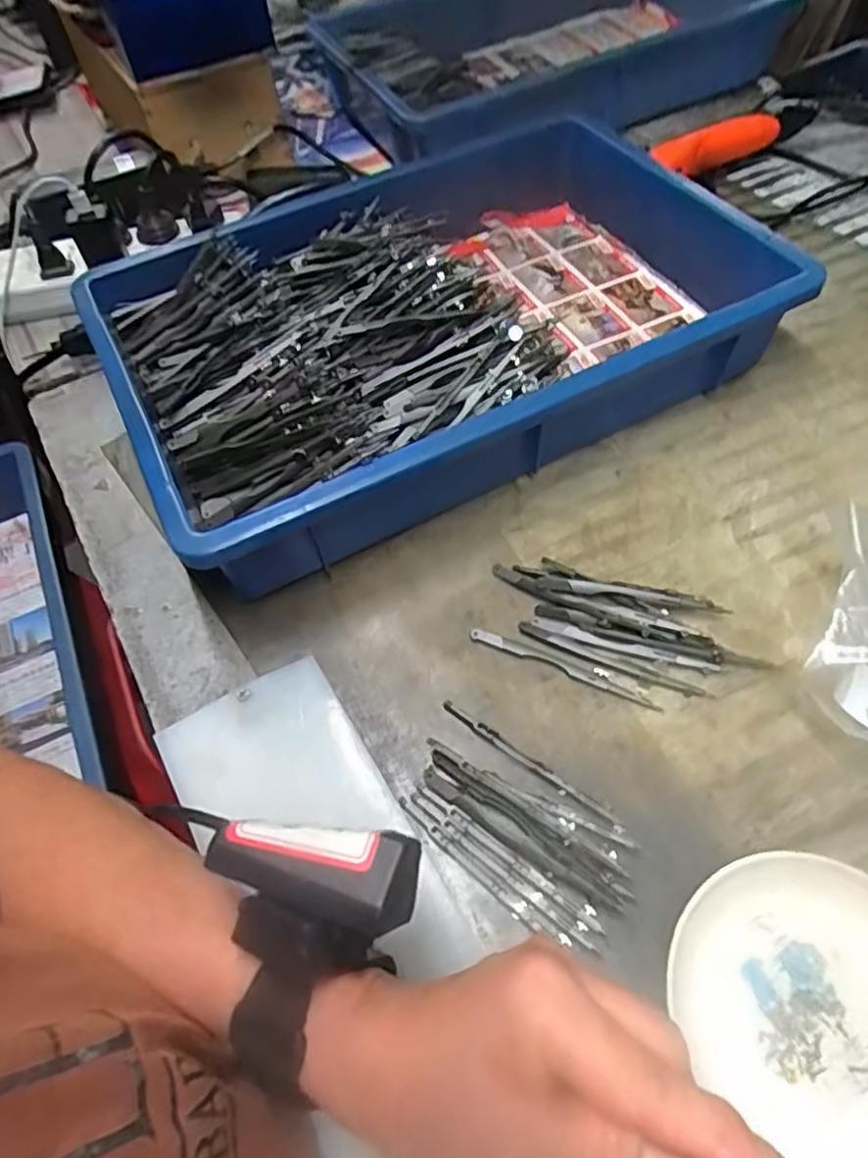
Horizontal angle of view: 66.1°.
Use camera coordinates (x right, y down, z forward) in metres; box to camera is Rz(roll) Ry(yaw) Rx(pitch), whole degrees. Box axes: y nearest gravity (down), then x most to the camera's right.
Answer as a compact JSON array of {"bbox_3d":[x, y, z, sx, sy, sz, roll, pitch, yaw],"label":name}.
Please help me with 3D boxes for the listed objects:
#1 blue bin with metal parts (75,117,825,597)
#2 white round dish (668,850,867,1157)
[{"bbox_3d":[0.004,-0.188,0.478,0.445,0.079,0.289,-25,60,-13],"label":"blue bin with metal parts"},{"bbox_3d":[0.160,0.173,0.270,0.105,0.018,0.115,-1,58,2],"label":"white round dish"}]

